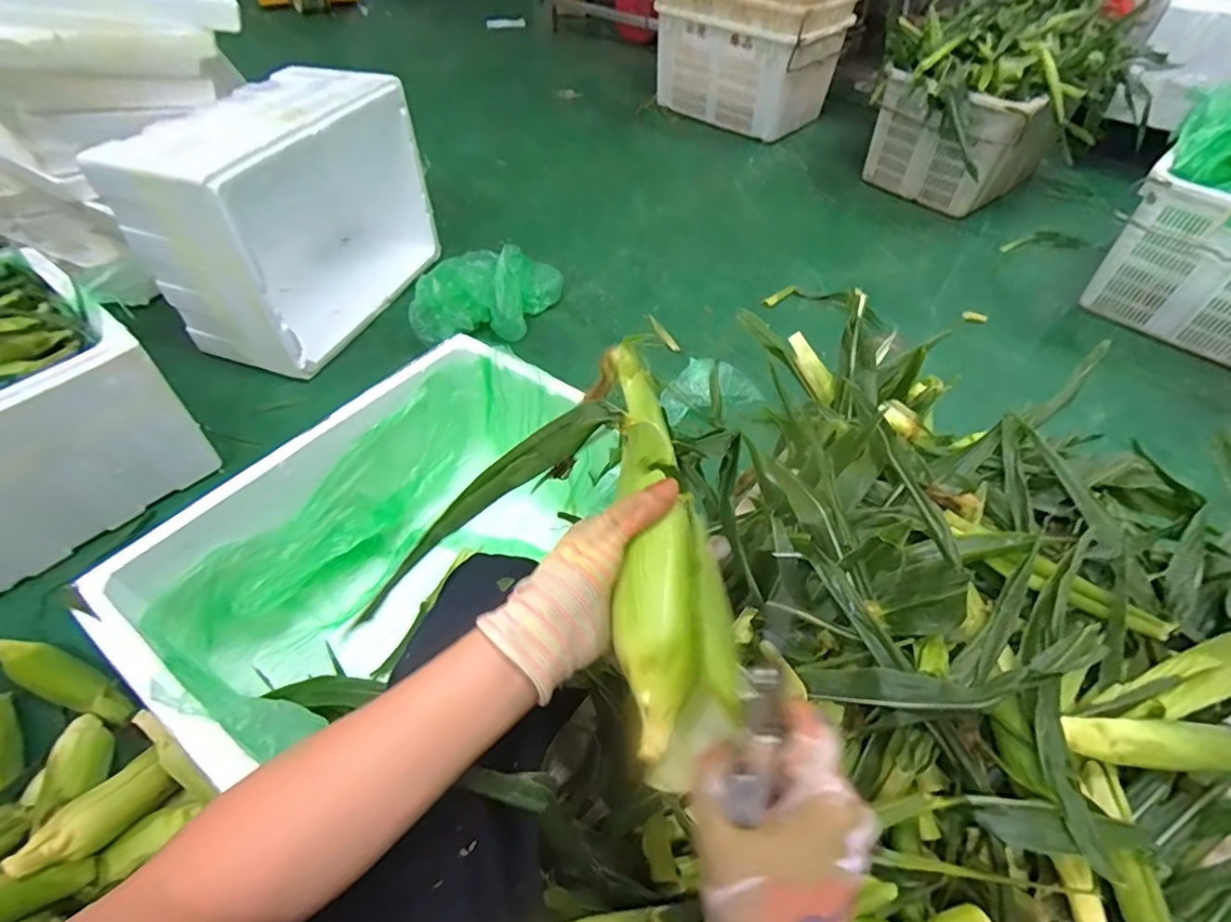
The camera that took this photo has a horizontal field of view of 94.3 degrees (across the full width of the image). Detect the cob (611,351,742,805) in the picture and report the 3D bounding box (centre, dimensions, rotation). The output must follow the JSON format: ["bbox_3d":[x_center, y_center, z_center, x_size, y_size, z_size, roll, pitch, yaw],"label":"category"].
[{"bbox_3d":[0.025,0.044,0.383,0.061,0.047,0.296,-3,58,-5],"label":"cob"}]

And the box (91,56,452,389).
[{"bbox_3d":[-0.708,-0.548,1.283,0.300,0.429,0.586,16,51,11],"label":"box"}]

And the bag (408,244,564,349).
[{"bbox_3d":[-0.306,-0.398,1.409,0.366,0.145,0.257,-9,50,-10],"label":"bag"}]

